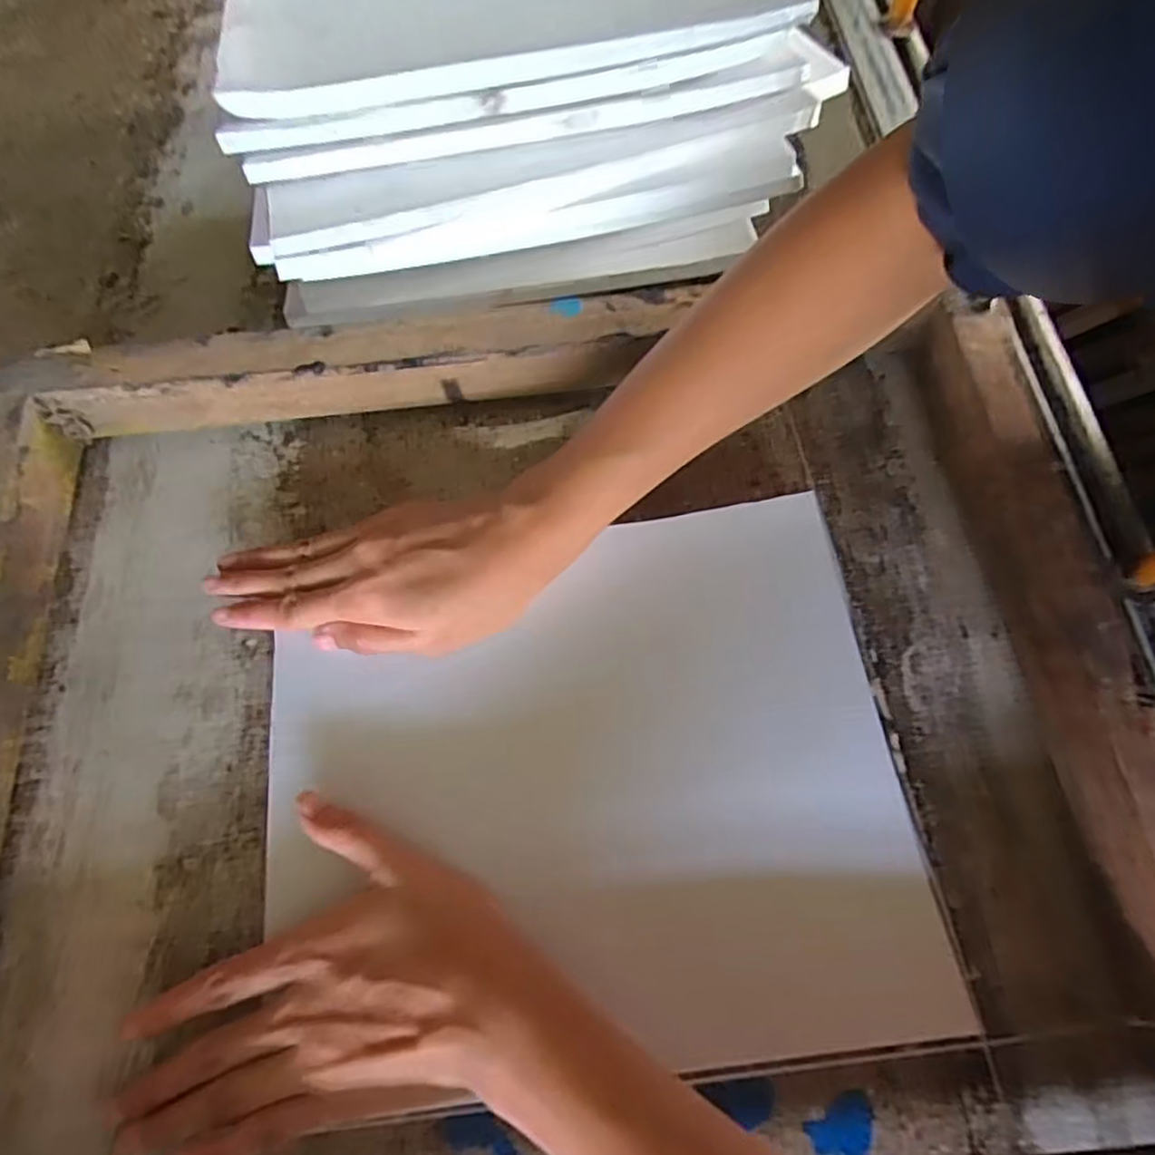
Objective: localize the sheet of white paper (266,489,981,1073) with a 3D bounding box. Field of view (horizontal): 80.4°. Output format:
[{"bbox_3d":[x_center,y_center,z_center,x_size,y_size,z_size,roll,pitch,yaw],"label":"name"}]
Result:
[{"bbox_3d":[0.001,0.084,0.294,0.262,0.009,0.219,-9,70,-2],"label":"sheet of white paper"}]

